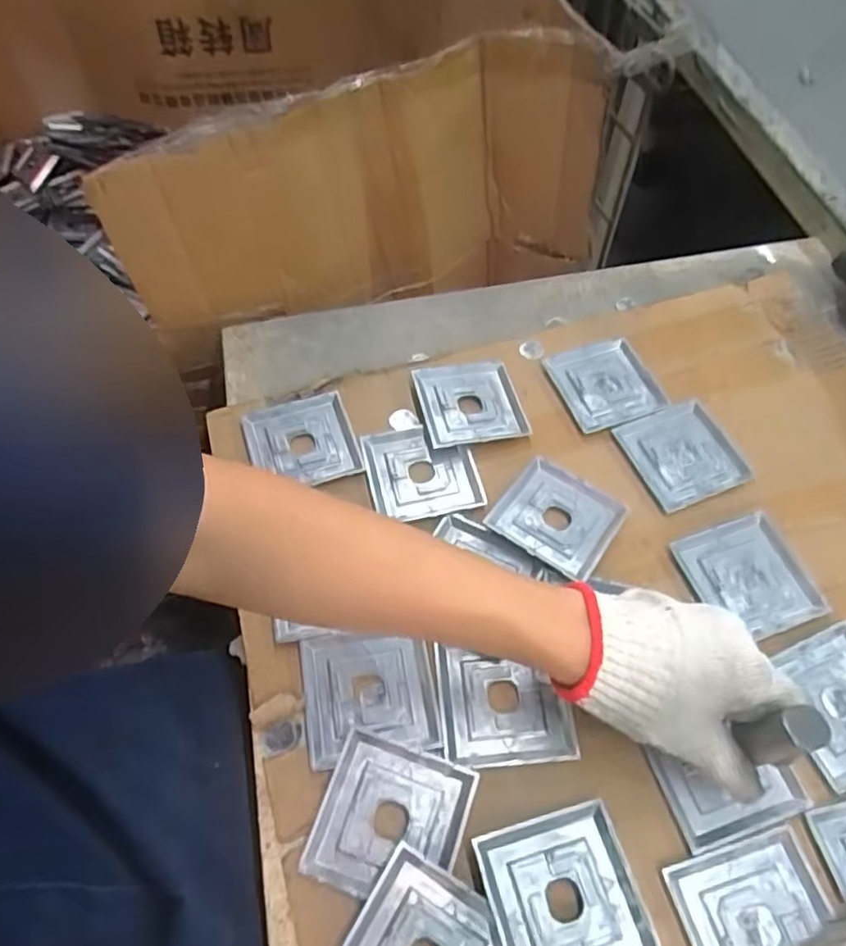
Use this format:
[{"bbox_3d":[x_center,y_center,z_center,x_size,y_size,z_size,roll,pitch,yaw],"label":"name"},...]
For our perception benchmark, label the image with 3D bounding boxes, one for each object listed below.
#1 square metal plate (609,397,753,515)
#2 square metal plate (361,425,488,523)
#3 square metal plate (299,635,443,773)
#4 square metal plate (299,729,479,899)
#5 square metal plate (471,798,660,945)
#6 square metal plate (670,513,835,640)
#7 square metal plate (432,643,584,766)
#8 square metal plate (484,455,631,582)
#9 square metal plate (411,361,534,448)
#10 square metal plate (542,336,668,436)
[{"bbox_3d":[0.230,-0.018,0.573,0.092,0.008,0.090,-20,61,-12],"label":"square metal plate"},{"bbox_3d":[-0.001,-0.002,0.561,0.091,0.010,0.089,-12,60,-7],"label":"square metal plate"},{"bbox_3d":[-0.039,0.157,0.461,0.091,0.011,0.088,-9,60,-6],"label":"square metal plate"},{"bbox_3d":[-0.021,0.225,0.415,0.089,0.015,0.087,18,61,10],"label":"square metal plate"},{"bbox_3d":[0.086,0.258,0.389,0.089,0.014,0.090,-13,60,-8],"label":"square metal plate"},{"bbox_3d":[0.259,0.083,0.512,0.092,0.008,0.092,-16,61,-10],"label":"square metal plate"},{"bbox_3d":[0.057,0.163,0.455,0.087,0.011,0.082,-4,59,-3],"label":"square metal plate"},{"bbox_3d":[0.111,0.035,0.531,0.090,0.015,0.084,32,64,17],"label":"square metal plate"},{"bbox_3d":[0.043,-0.065,0.595,0.090,0.009,0.090,-10,60,-6],"label":"square metal plate"},{"bbox_3d":[0.173,-0.086,0.612,0.089,0.009,0.091,-18,61,-11],"label":"square metal plate"}]

